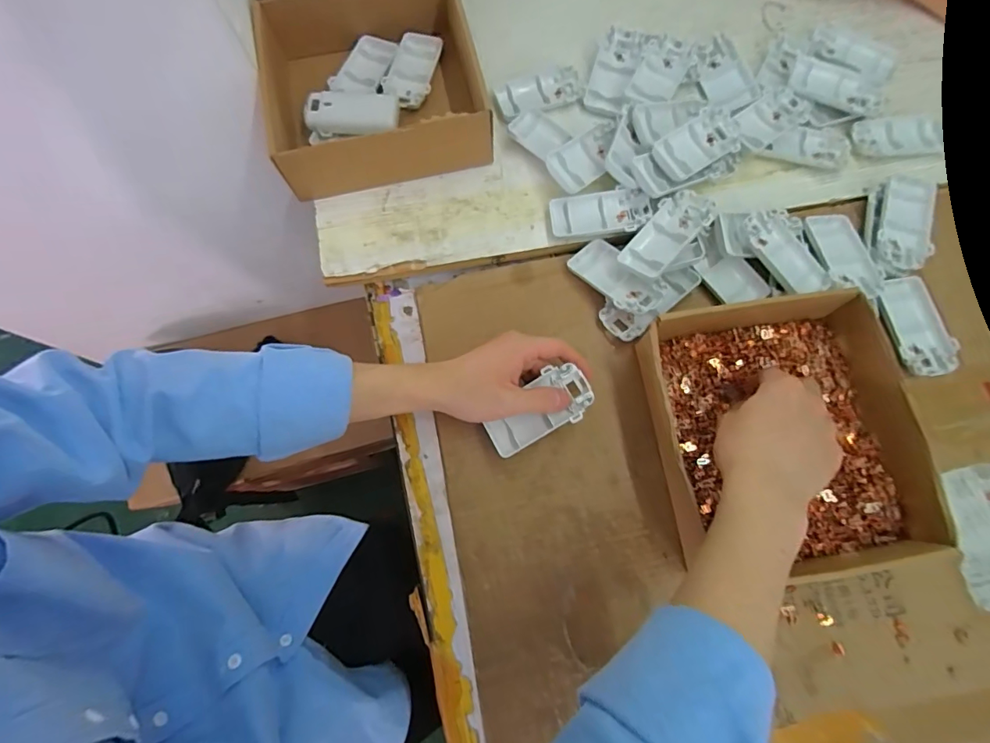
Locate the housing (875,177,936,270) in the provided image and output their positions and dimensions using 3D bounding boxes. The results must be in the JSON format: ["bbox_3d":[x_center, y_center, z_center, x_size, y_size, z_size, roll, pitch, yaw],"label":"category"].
[{"bbox_3d":[0.406,-0.150,0.476,0.050,0.020,0.106,19,76,5],"label":"housing"}]

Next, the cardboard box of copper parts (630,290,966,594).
[{"bbox_3d":[0.227,0.050,0.389,0.195,0.064,0.204,-7,76,-2],"label":"cardboard box of copper parts"}]

